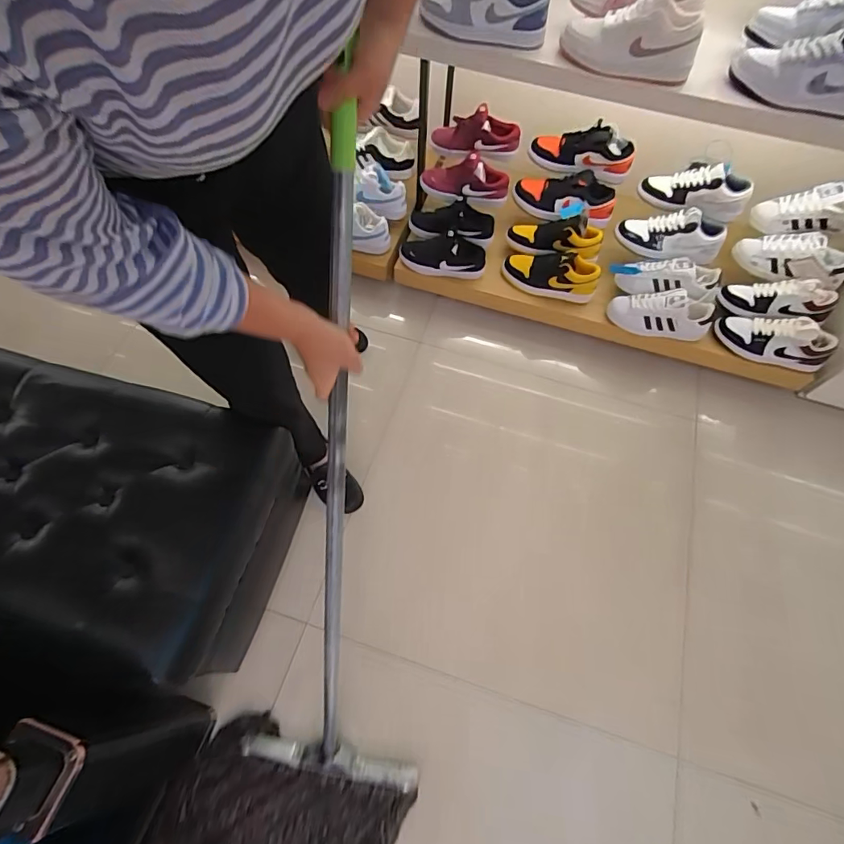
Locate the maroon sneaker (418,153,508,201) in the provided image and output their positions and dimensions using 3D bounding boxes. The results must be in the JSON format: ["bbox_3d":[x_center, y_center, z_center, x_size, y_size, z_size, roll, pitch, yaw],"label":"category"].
[{"bbox_3d":[0.119,-0.674,1.319,0.249,0.100,0.107,5,62,1],"label":"maroon sneaker"}]

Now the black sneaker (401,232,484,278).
[{"bbox_3d":[0.056,-0.468,1.322,0.242,0.093,0.085,13,63,5],"label":"black sneaker"}]

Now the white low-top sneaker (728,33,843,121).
[{"bbox_3d":[0.668,-0.601,0.812,0.235,0.108,0.081,21,64,9],"label":"white low-top sneaker"}]

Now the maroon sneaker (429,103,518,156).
[{"bbox_3d":[0.154,-0.796,1.311,0.240,0.109,0.106,-9,63,-7],"label":"maroon sneaker"}]

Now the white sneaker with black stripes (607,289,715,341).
[{"bbox_3d":[0.639,-0.291,1.276,0.258,0.086,0.119,8,95,18],"label":"white sneaker with black stripes"}]

